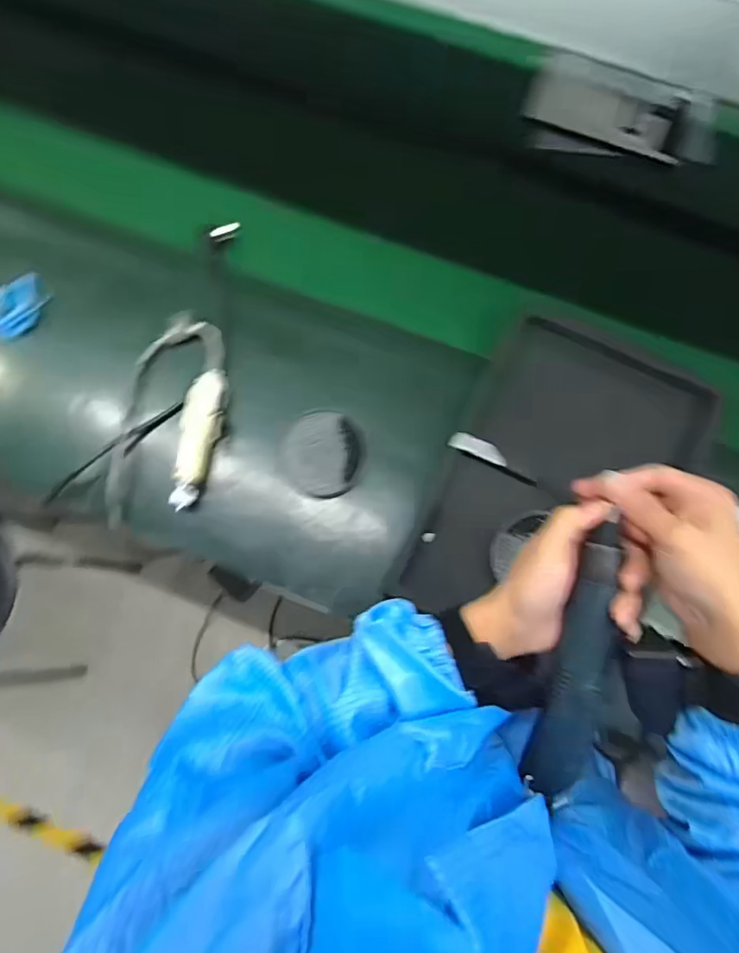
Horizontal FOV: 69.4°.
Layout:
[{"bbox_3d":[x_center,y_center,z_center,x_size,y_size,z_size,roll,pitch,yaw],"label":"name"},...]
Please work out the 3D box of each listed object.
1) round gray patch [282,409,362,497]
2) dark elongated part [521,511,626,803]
[{"bbox_3d":[-0.063,-0.029,0.695,0.098,0.020,0.109,-6,76,-1],"label":"round gray patch"},{"bbox_3d":[0.144,0.131,0.364,0.033,0.030,0.197,11,95,4],"label":"dark elongated part"}]

